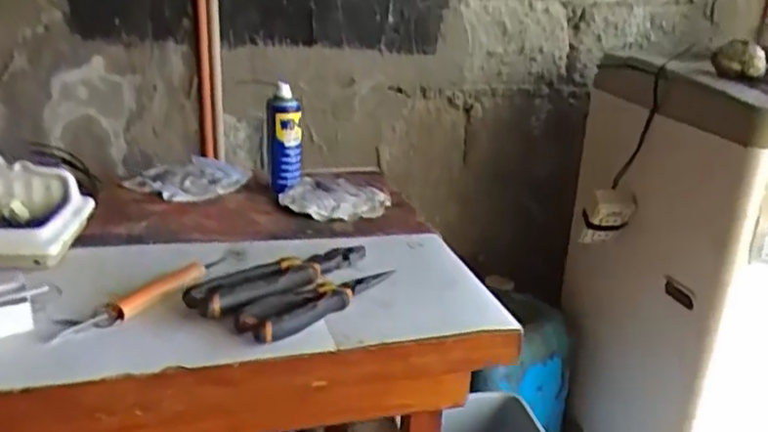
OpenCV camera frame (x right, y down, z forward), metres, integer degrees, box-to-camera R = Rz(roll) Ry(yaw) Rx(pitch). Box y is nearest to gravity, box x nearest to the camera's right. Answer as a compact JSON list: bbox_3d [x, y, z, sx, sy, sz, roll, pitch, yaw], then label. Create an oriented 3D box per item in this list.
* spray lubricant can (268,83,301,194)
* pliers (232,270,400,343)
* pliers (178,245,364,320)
[{"bbox_3d":[-0.152,-0.115,1.039,0.051,0.155,0.047,-1,22,-8],"label":"spray lubricant can"},{"bbox_3d":[-0.063,0.083,0.713,0.051,0.027,0.196,18,26,33],"label":"pliers"},{"bbox_3d":[-0.099,0.065,0.741,0.067,0.027,0.231,22,29,39],"label":"pliers"}]

